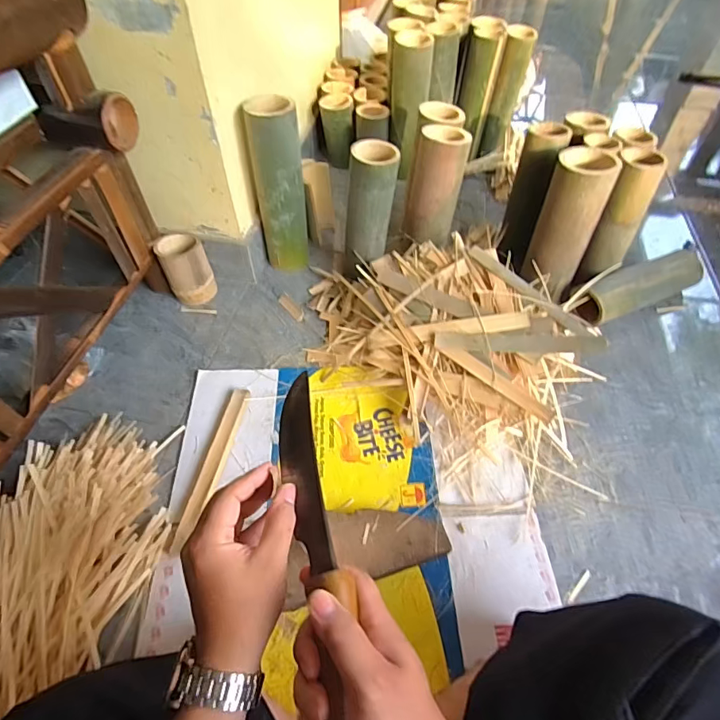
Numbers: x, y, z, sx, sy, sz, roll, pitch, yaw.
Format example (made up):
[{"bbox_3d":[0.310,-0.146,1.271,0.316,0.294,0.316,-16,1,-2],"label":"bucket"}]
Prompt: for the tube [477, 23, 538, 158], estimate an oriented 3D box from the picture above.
[{"bbox_3d":[0.371,-0.668,1.138,0.068,0.277,0.088,16,54,11],"label":"tube"}]

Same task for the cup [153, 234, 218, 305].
[{"bbox_3d":[-0.342,-0.178,0.896,0.084,0.118,0.093,-25,56,-19],"label":"cup"}]

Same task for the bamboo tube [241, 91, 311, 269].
[{"bbox_3d":[-0.155,-0.330,0.884,0.089,0.315,0.091,-8,53,-7],"label":"bamboo tube"}]

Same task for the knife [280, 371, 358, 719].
[{"bbox_3d":[-0.042,0.152,0.354,0.042,0.034,0.315,-5,56,-7],"label":"knife"}]

